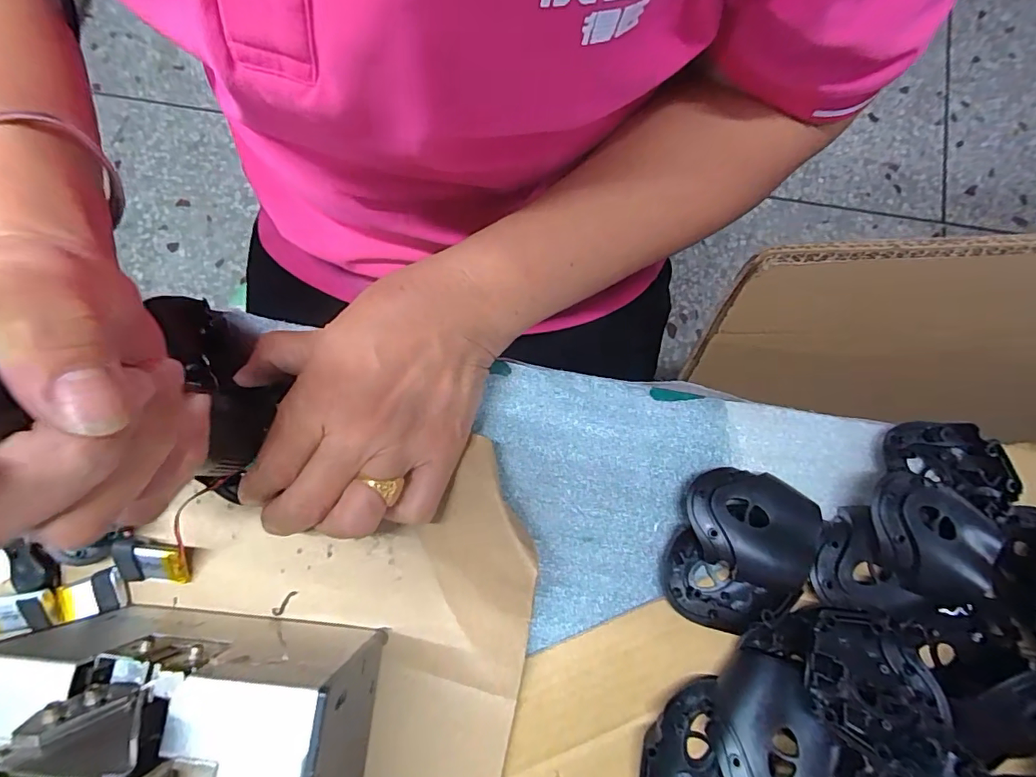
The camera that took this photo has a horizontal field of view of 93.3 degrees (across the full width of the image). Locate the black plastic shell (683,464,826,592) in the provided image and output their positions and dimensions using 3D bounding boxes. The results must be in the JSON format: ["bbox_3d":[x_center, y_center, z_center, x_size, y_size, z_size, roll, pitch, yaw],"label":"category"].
[{"bbox_3d":[0.110,0.065,0.234,0.057,0.024,0.050,12,77,3],"label":"black plastic shell"}]

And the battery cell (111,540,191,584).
[{"bbox_3d":[-0.176,0.085,0.235,0.032,0.004,0.024,2,113,-4],"label":"battery cell"}]

